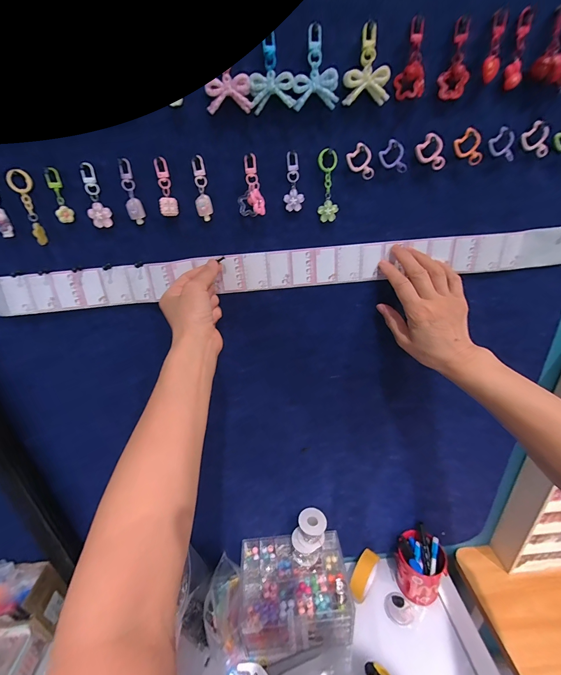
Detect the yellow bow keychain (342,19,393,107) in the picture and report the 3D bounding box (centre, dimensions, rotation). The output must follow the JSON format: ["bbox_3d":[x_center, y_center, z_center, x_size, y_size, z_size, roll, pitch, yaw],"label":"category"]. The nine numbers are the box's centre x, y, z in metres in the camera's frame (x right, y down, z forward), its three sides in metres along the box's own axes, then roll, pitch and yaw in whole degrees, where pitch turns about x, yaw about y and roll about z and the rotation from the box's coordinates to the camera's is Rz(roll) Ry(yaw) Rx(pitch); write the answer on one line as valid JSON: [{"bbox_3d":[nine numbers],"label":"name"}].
[{"bbox_3d":[0.090,-0.282,0.297,0.046,0.061,0.016,-3,25,1],"label":"yellow bow keychain"}]

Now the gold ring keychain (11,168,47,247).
[{"bbox_3d":[-0.295,-0.151,0.337,0.021,0.079,0.014,-3,20,-15],"label":"gold ring keychain"}]

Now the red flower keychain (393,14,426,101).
[{"bbox_3d":[0.135,-0.288,0.296,0.030,0.062,0.012,9,28,25],"label":"red flower keychain"}]

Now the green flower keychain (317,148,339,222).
[{"bbox_3d":[0.058,-0.184,0.350,0.023,0.077,0.006,2,26,11],"label":"green flower keychain"}]

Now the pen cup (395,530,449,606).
[{"bbox_3d":[0.310,0.514,0.643,0.083,0.127,0.087,-3,25,1],"label":"pen cup"}]

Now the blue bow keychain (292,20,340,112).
[{"bbox_3d":[0.036,-0.279,0.297,0.047,0.065,0.013,-2,25,4],"label":"blue bow keychain"}]

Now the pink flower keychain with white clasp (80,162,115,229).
[{"bbox_3d":[-0.220,-0.167,0.340,0.025,0.067,0.004,-5,25,-4],"label":"pink flower keychain with white clasp"}]

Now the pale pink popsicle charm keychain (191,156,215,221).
[{"bbox_3d":[-0.094,-0.177,0.343,0.021,0.067,0.007,-7,25,-7],"label":"pale pink popsicle charm keychain"}]

